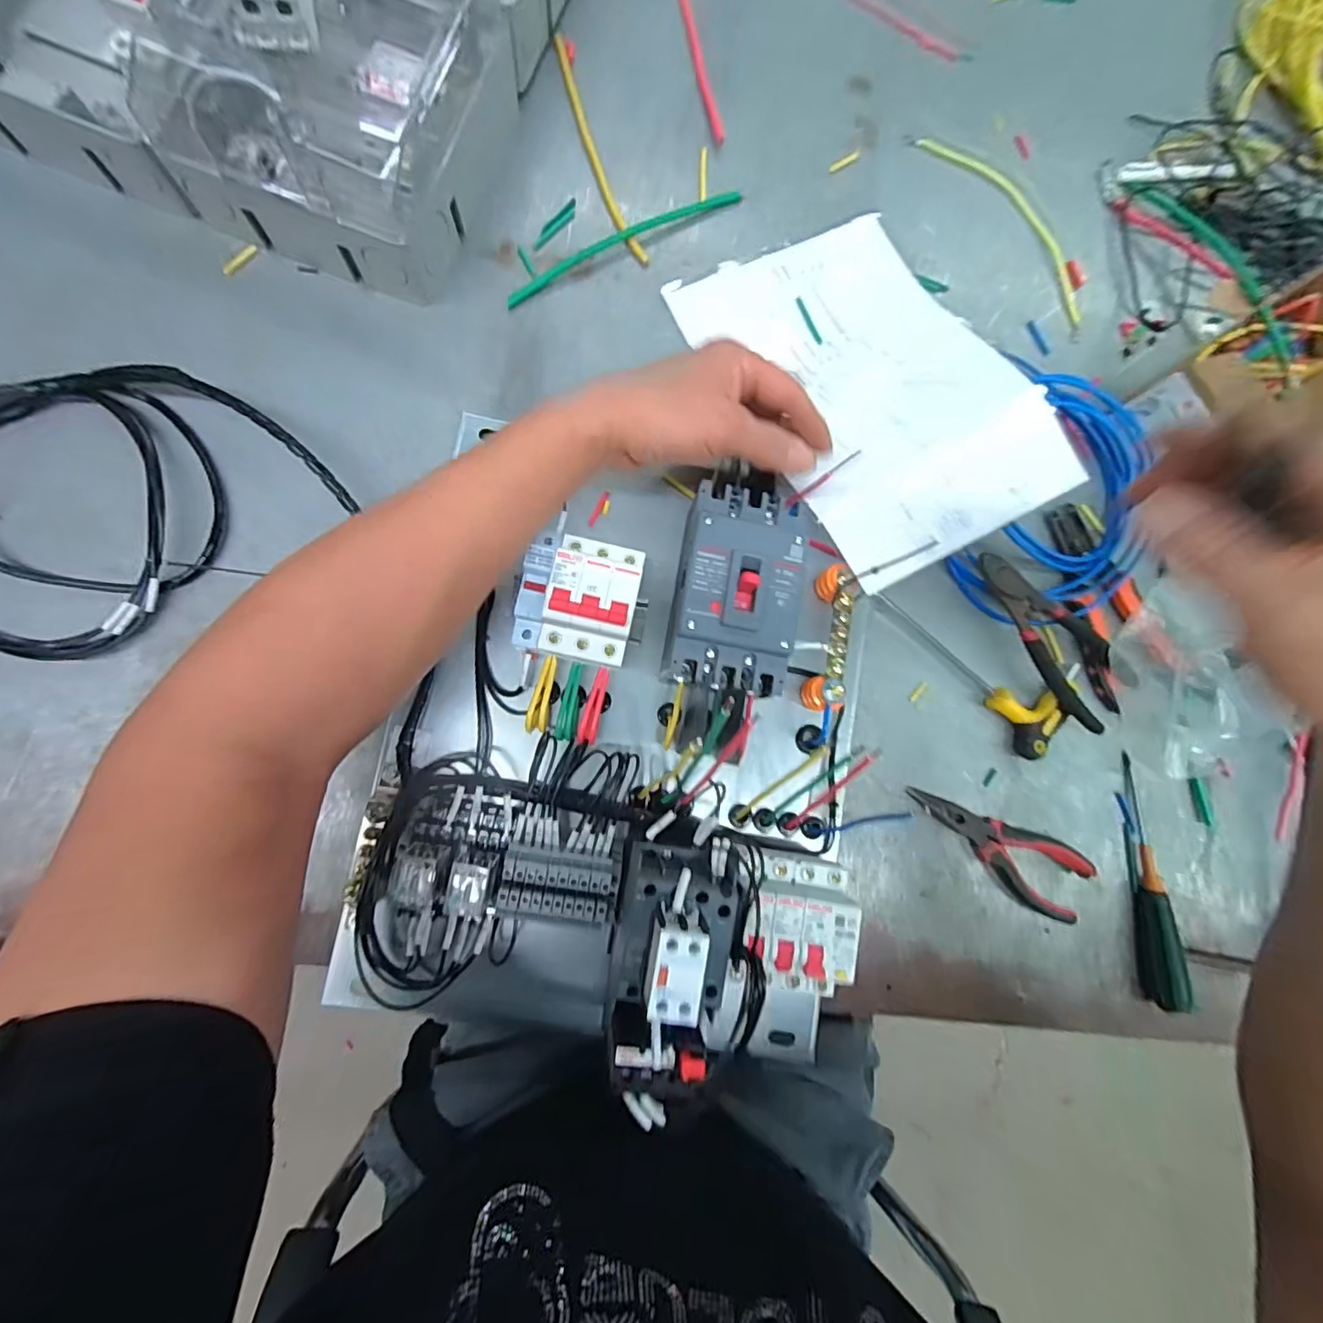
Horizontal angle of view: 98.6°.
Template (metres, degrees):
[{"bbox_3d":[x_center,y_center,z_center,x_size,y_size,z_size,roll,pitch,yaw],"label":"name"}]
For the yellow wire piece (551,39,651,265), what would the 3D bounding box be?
[{"bbox_3d":[-0.055,-0.420,0.467,0.018,0.004,0.207,-20,86,-8],"label":"yellow wire piece"}]

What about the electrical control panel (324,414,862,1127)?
[{"bbox_3d":[-0.014,0.057,0.344,0.302,0.142,0.371,14,82,-5],"label":"electrical control panel"}]

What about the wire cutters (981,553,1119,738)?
[{"bbox_3d":[0.313,-0.024,0.453,0.062,0.023,0.158,-30,88,-9],"label":"wire cutters"}]

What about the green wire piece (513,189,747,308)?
[{"bbox_3d":[-0.030,-0.337,0.457,0.214,0.004,0.019,-31,88,-9],"label":"green wire piece"}]

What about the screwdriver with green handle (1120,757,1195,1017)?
[{"bbox_3d":[0.381,0.169,0.440,0.021,0.026,0.183,3,83,-6],"label":"screwdriver with green handle"}]

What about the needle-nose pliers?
[{"bbox_3d":[0.252,0.142,0.429,0.144,0.018,0.052,27,81,-3],"label":"needle-nose pliers"}]

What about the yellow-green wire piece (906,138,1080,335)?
[{"bbox_3d":[0.317,-0.396,0.513,0.054,0.004,0.224,-40,89,-9],"label":"yellow-green wire piece"}]

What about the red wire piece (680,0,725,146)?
[{"bbox_3d":[0.028,-0.540,0.487,0.012,0.005,0.211,-10,85,-8],"label":"red wire piece"}]

